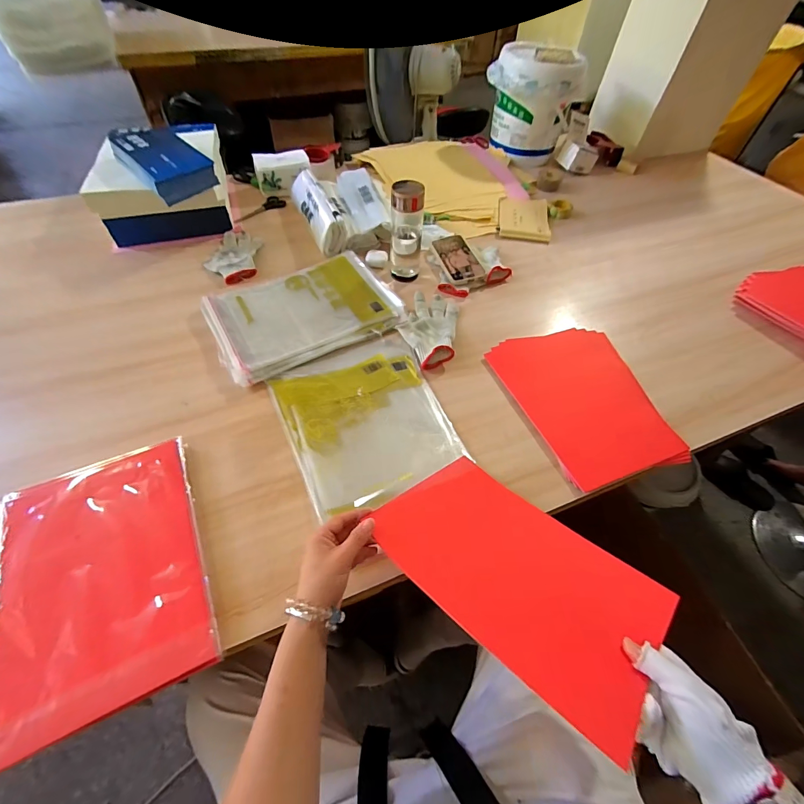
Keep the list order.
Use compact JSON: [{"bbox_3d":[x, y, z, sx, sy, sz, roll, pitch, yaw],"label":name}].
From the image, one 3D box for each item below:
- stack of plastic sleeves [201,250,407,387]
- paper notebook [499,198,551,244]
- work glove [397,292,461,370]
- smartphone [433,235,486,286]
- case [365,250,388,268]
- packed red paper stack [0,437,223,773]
[{"bbox_3d":[-0.192,-0.187,0.743,0.349,0.023,0.262,-25,58,-20],"label":"stack of plastic sleeves"},{"bbox_3d":[0.327,-0.490,1.000,0.129,0.018,0.199,8,54,3],"label":"paper notebook"},{"bbox_3d":[0.053,-0.145,0.721,0.101,0.032,0.191,9,54,4],"label":"work glove"},{"bbox_3d":[0.128,-0.329,0.859,0.080,0.012,0.175,-16,56,0],"label":"smartphone"},{"bbox_3d":[-0.059,-0.330,0.867,0.051,0.025,0.041,-3,54,-5],"label":"case"},{"bbox_3d":[-0.358,0.199,0.444,0.216,0.017,0.302,-21,57,-17],"label":"packed red paper stack"}]

